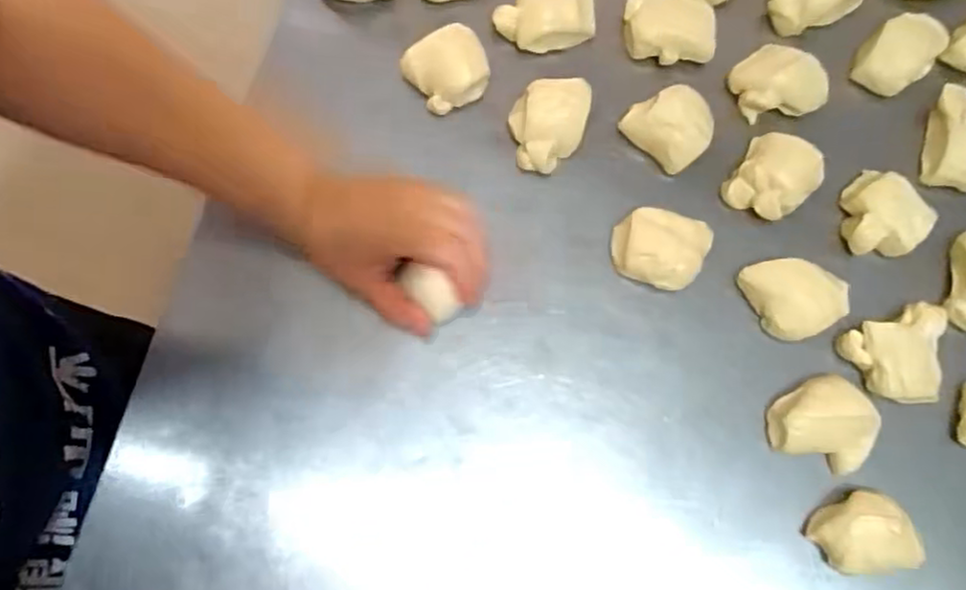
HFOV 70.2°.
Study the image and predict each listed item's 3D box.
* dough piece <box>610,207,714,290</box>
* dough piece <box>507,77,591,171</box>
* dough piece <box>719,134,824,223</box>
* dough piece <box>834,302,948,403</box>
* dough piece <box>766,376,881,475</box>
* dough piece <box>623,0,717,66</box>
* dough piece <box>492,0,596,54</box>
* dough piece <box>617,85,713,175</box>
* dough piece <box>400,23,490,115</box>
[{"bbox_3d":[0.129,-0.033,0.501,0.067,0.028,0.053,16,79,2],"label":"dough piece"},{"bbox_3d":[0.049,-0.127,0.518,0.056,0.028,0.065,6,79,0],"label":"dough piece"},{"bbox_3d":[0.217,-0.086,0.512,0.055,0.032,0.061,35,80,5],"label":"dough piece"},{"bbox_3d":[0.299,0.045,0.488,0.069,0.023,0.063,-21,80,-5],"label":"dough piece"},{"bbox_3d":[0.239,0.088,0.480,0.067,0.034,0.059,19,79,2],"label":"dough piece"},{"bbox_3d":[0.145,-0.209,0.541,0.067,0.036,0.057,-3,79,-2],"label":"dough piece"},{"bbox_3d":[0.047,-0.214,0.536,0.075,0.033,0.046,-5,79,-3],"label":"dough piece"},{"bbox_3d":[0.141,-0.126,0.523,0.052,0.042,0.059,-44,83,-9],"label":"dough piece"},{"bbox_3d":[-0.027,-0.171,0.524,0.059,0.036,0.054,-32,81,-7],"label":"dough piece"}]

